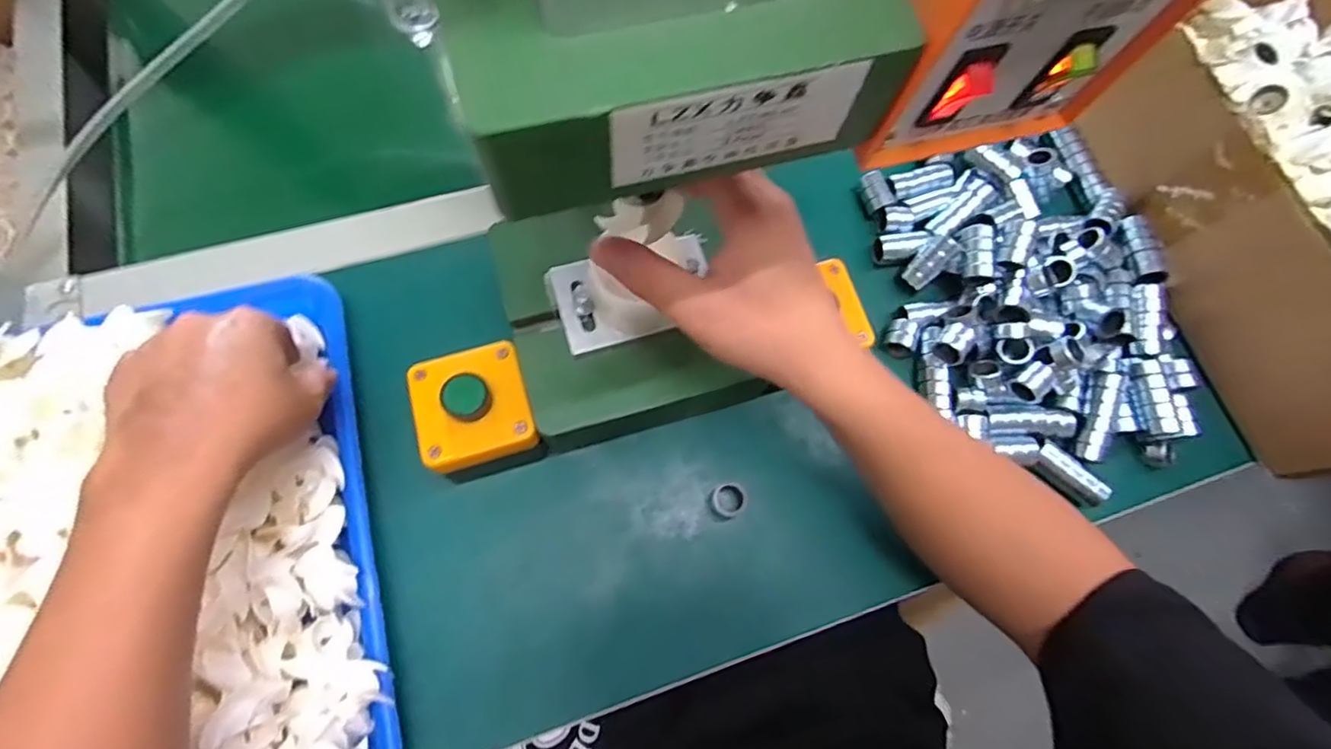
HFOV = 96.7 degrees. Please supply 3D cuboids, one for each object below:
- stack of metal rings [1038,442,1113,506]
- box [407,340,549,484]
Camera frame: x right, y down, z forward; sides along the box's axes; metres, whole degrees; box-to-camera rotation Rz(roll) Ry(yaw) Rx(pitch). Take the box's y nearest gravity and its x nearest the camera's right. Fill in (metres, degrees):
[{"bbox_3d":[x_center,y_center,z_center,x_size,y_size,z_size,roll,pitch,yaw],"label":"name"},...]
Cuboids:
[{"bbox_3d":[0.288,0.070,0.418,0.055,0.012,0.018,42,74,10],"label":"stack of metal rings"},{"bbox_3d":[-0.119,0.025,0.382,0.068,0.065,0.076,-17,76,-8],"label":"box"}]

